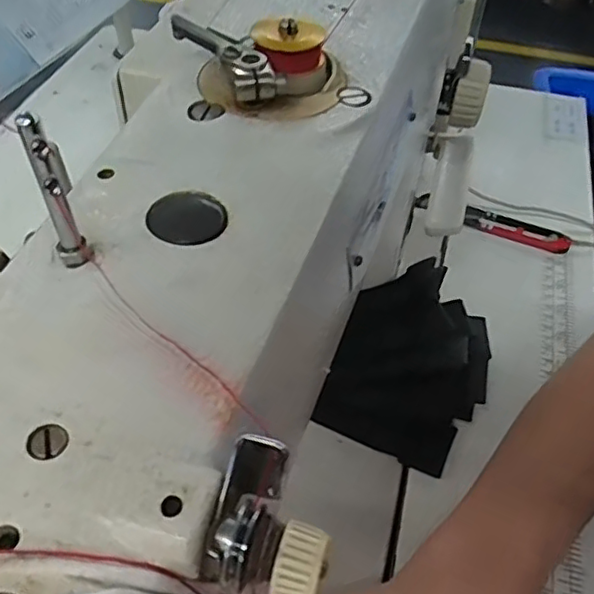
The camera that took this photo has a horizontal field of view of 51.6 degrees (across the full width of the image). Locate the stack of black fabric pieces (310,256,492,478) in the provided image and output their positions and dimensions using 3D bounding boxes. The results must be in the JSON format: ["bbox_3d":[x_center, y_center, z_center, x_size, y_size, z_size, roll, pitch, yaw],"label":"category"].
[{"bbox_3d":[0.069,0.032,0.386,0.101,0.036,0.133,19,50,14],"label":"stack of black fabric pieces"}]

